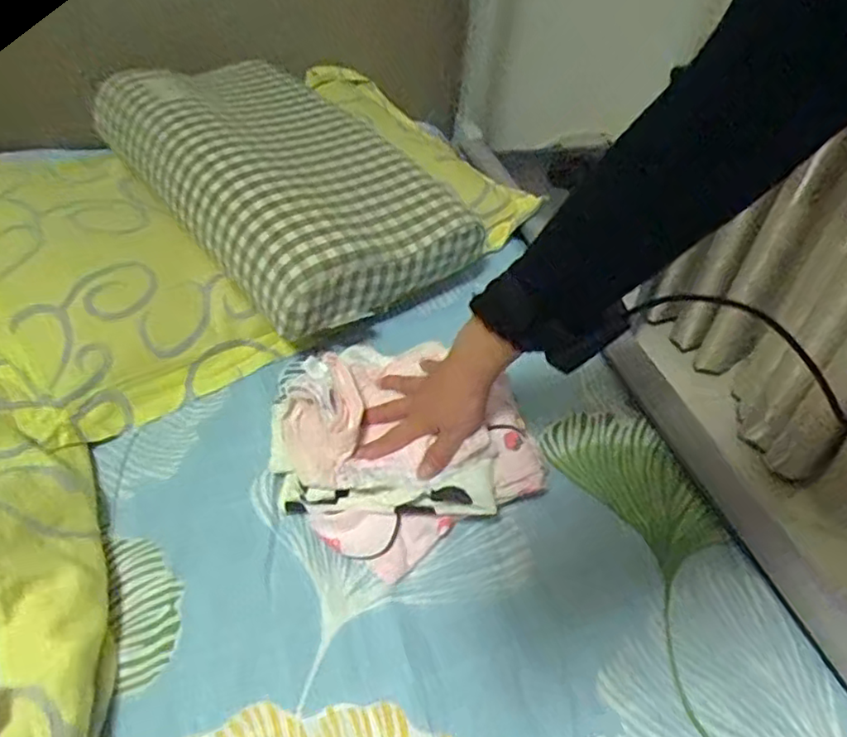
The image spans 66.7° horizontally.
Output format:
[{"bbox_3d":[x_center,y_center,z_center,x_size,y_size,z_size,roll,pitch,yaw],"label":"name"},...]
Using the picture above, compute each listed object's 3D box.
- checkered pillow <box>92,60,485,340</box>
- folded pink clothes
[{"bbox_3d":[-0.184,-0.260,0.838,0.312,0.106,0.486,-23,49,-27],"label":"checkered pillow"},{"bbox_3d":[-0.030,0.052,0.630,0.232,0.074,0.252,-17,45,-17],"label":"folded pink clothes"}]

